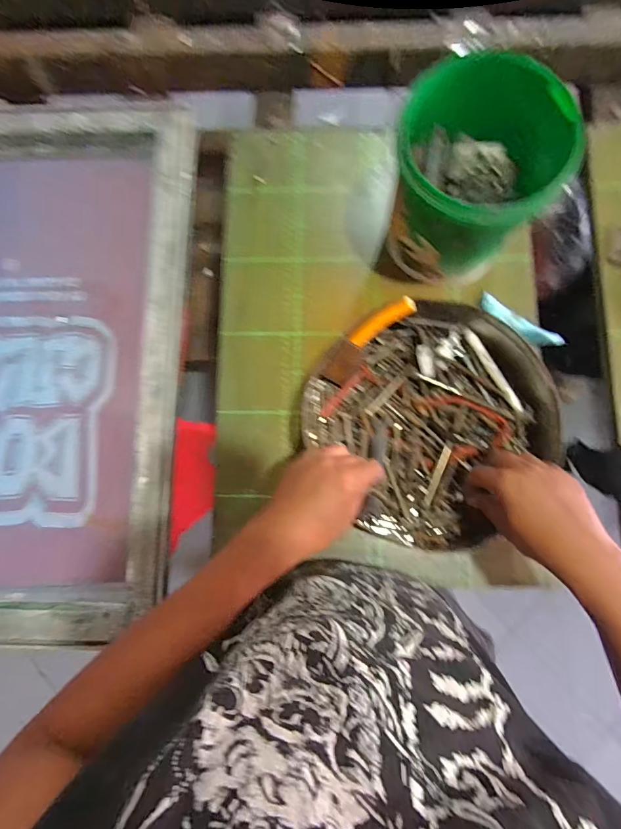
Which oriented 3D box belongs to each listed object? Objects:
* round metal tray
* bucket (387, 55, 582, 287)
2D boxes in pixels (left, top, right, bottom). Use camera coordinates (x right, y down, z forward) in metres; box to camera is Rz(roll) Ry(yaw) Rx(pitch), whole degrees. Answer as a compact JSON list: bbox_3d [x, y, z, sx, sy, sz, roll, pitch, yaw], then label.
[{"bbox_3d":[0.144,0.005,0.461,0.261,0.047,0.249,0,84,1],"label":"round metal tray"},{"bbox_3d":[0.161,-0.241,0.441,0.145,0.174,0.147,0,81,1],"label":"bucket"}]

